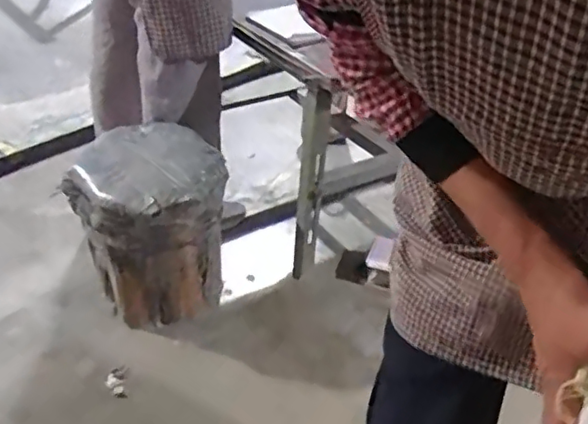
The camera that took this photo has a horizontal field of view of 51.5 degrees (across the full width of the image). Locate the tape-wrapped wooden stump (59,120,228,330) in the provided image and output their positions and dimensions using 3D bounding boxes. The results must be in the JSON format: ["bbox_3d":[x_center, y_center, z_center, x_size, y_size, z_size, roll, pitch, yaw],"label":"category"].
[{"bbox_3d":[-0.301,0.042,1.335,0.274,0.365,0.286,11,37,10],"label":"tape-wrapped wooden stump"}]

